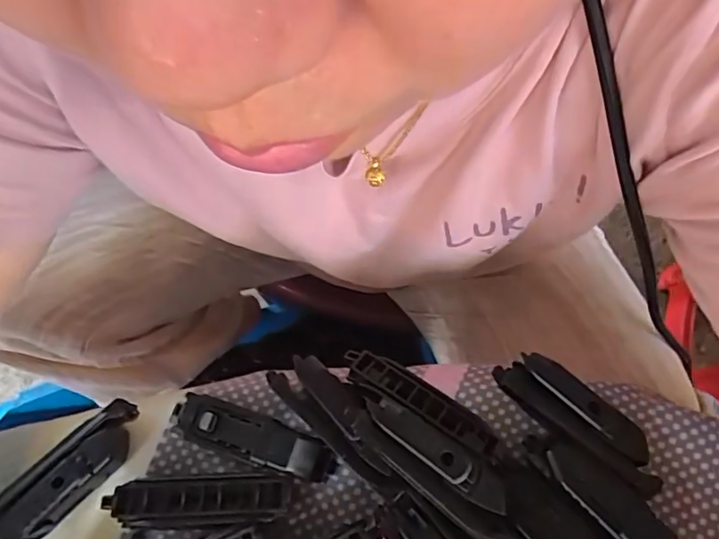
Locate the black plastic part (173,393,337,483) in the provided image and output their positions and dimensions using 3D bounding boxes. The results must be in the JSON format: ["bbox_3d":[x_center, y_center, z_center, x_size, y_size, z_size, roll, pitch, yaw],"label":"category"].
[{"bbox_3d":[-0.047,0.076,0.253,0.073,0.025,0.020,16,71,8],"label":"black plastic part"}]

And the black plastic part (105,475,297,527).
[{"bbox_3d":[-0.068,0.101,0.245,0.076,0.024,0.019,-3,70,1],"label":"black plastic part"}]

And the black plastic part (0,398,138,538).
[{"bbox_3d":[-0.132,0.094,0.252,0.023,0.021,0.077,41,77,15],"label":"black plastic part"}]

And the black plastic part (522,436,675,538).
[{"bbox_3d":[0.105,0.102,0.237,0.025,0.026,0.079,-37,73,-11],"label":"black plastic part"}]

